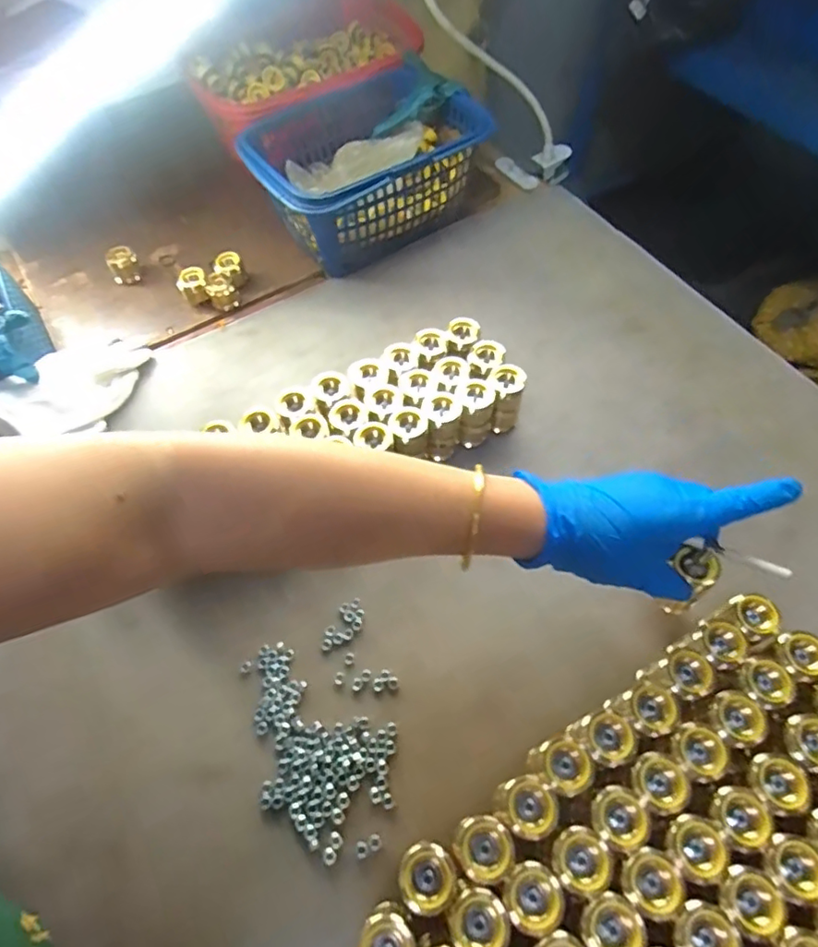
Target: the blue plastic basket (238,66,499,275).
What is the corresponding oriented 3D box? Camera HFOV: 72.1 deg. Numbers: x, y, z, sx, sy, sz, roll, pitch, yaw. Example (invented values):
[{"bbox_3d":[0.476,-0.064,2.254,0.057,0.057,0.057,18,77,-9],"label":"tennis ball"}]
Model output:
[{"bbox_3d":[-0.053,-0.349,0.645,0.250,0.110,0.195,-24,62,-14],"label":"blue plastic basket"}]

